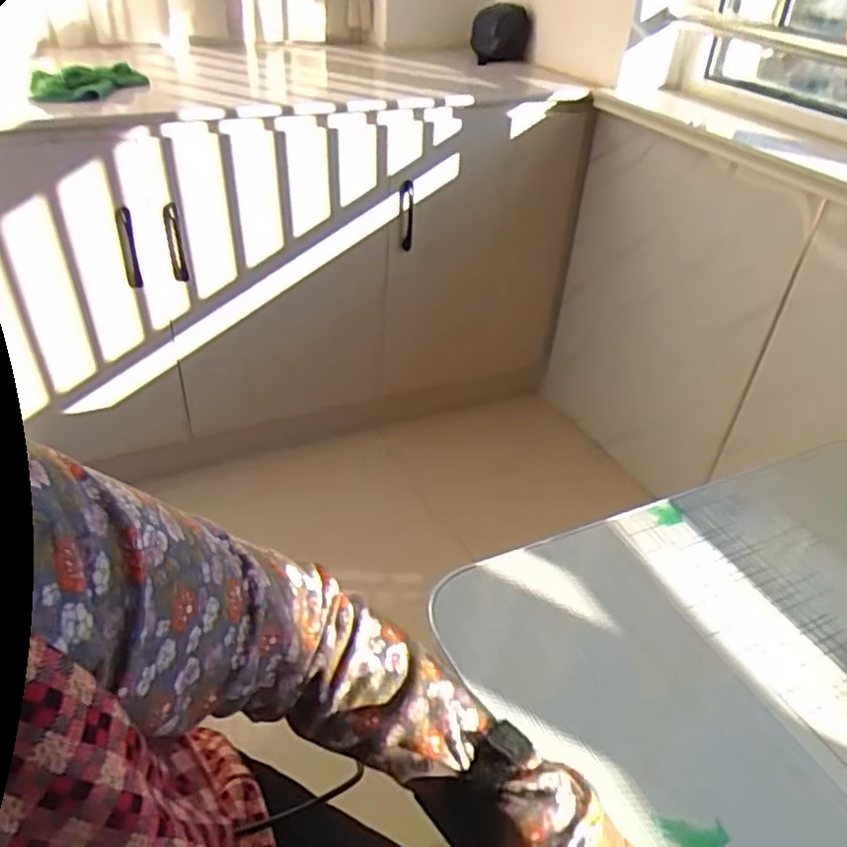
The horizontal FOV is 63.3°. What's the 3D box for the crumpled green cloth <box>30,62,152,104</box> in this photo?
[{"bbox_3d":[-0.482,-0.507,1.018,0.052,0.035,0.184,21,40,24],"label":"crumpled green cloth"}]

